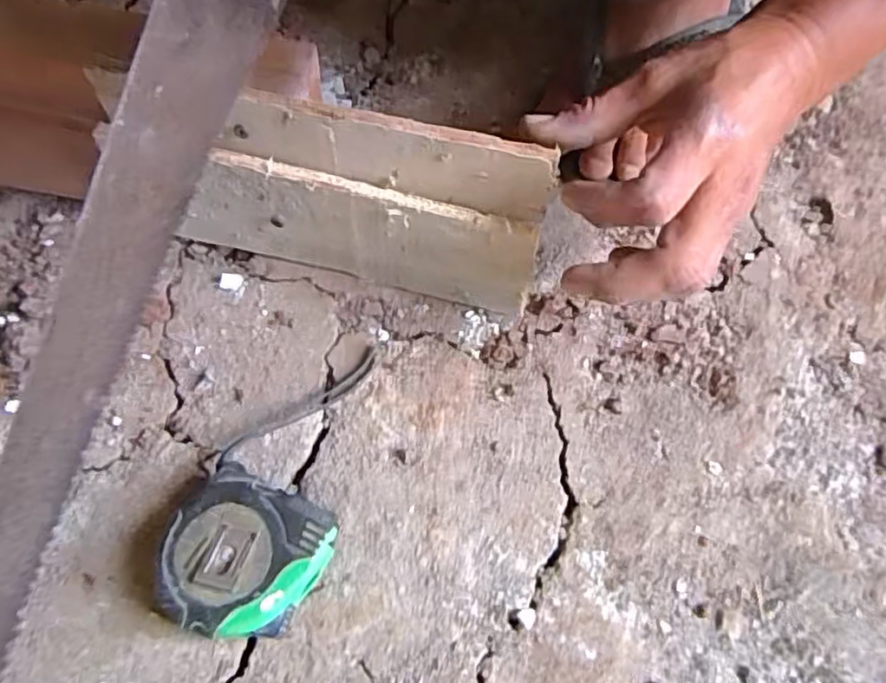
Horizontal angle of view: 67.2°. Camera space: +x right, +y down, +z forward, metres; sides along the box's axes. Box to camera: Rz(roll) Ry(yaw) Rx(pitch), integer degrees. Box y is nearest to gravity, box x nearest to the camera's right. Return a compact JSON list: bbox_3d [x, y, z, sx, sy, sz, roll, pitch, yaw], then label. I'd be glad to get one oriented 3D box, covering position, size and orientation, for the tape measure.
[{"bbox_3d":[-0.085,0.064,0.331,0.077,0.037,0.153,7,63,1],"label":"tape measure"}]

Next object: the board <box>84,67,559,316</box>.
[{"bbox_3d":[-0.063,-0.077,0.355,0.228,0.117,0.020,14,63,5],"label":"board"}]

